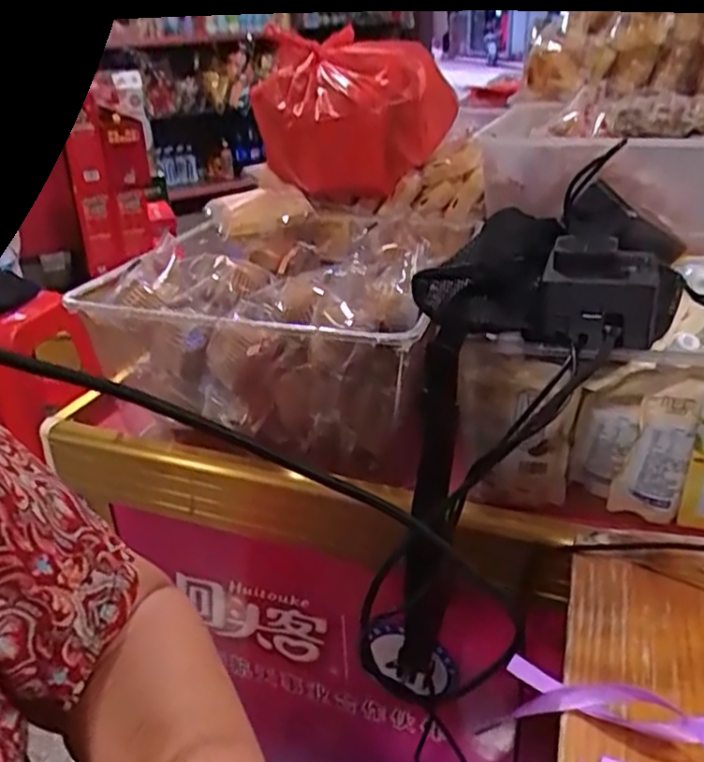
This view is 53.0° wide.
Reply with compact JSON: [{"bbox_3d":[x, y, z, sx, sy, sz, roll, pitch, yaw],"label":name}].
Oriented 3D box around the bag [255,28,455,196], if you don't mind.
[{"bbox_3d":[0.003,-0.291,0.767,0.212,0.155,0.123,-4,26,3],"label":"bag"}]

